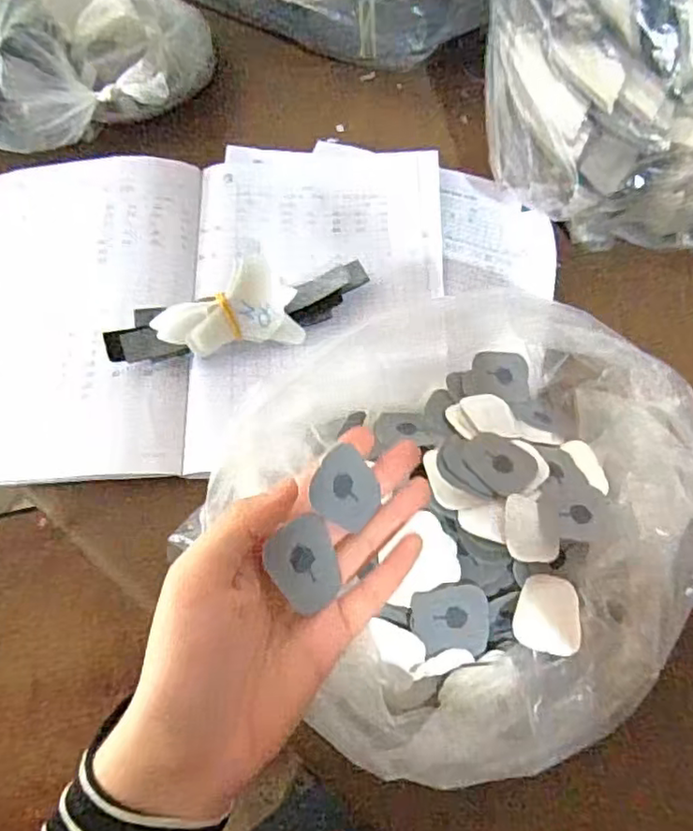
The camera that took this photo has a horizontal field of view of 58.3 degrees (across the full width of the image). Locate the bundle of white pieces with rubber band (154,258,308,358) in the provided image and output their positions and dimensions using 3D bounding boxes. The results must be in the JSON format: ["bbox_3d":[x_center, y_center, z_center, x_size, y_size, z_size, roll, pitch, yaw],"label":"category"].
[{"bbox_3d":[-0.078,-0.068,0.409,0.091,0.044,0.042,-16,67,-8],"label":"bundle of white pieces with rubber band"}]

